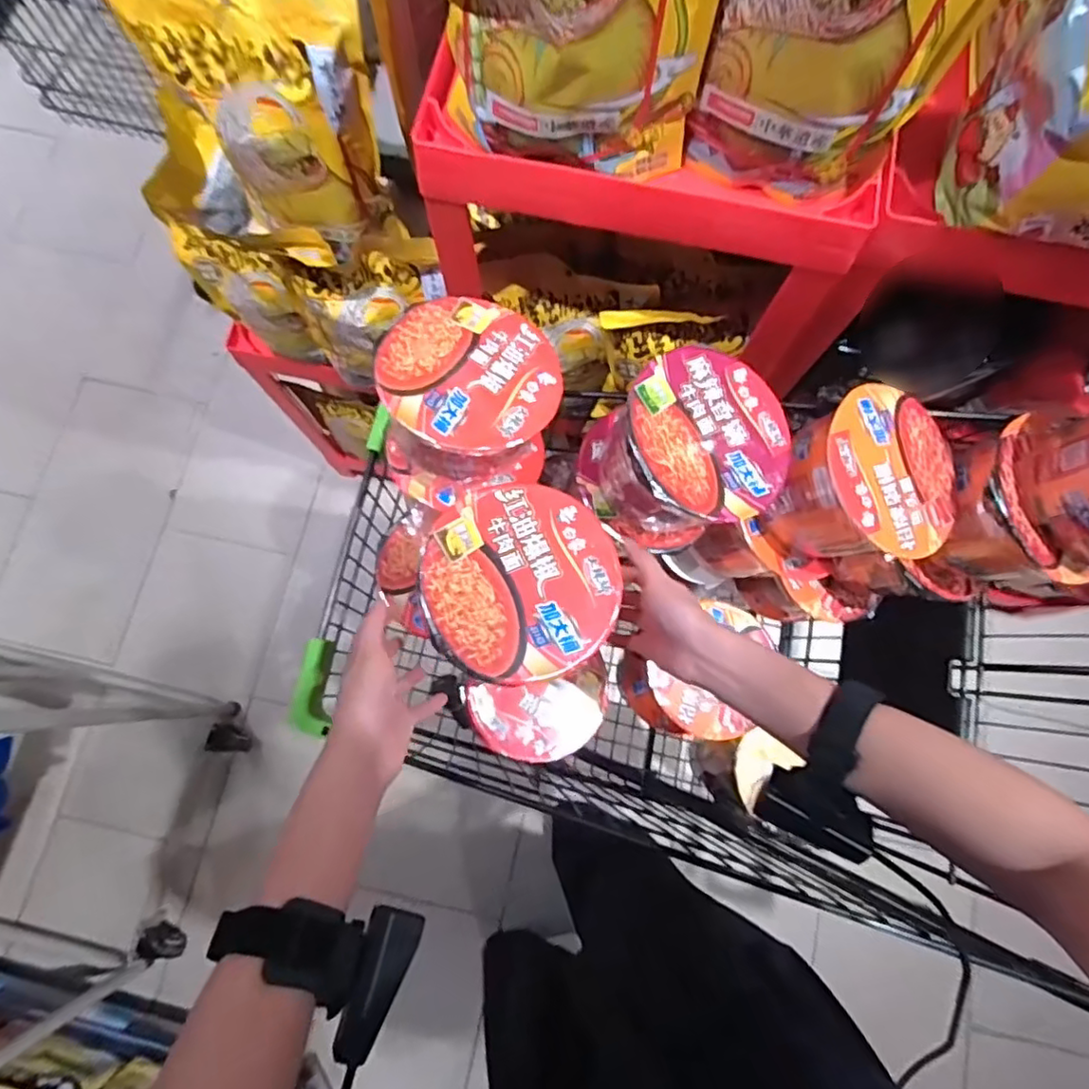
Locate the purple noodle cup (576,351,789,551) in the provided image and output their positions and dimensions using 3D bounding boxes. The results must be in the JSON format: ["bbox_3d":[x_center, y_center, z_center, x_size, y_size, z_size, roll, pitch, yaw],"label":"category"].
[{"bbox_3d":[0.123,-0.079,0.565,0.158,0.123,0.144,4,76,-18],"label":"purple noodle cup"}]

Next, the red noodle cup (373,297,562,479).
[{"bbox_3d":[-0.060,-0.131,0.533,0.138,0.094,0.141,0,77,-1],"label":"red noodle cup"}]

